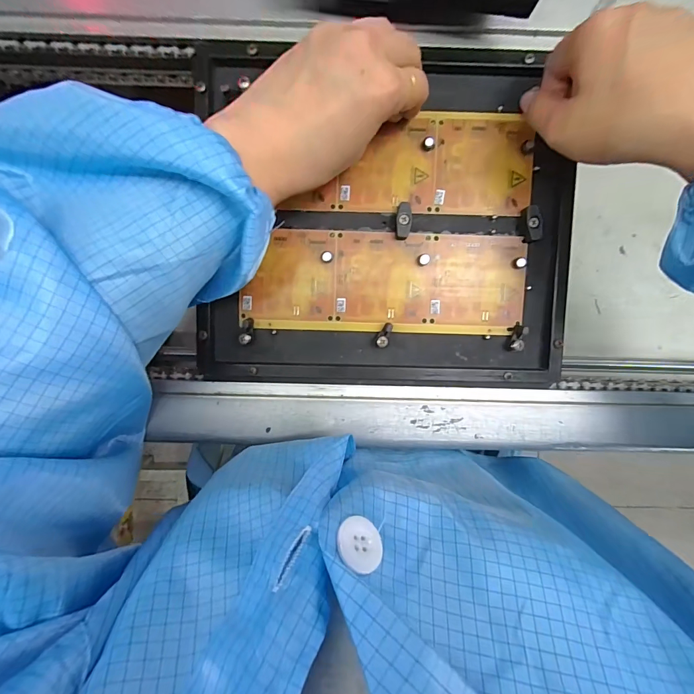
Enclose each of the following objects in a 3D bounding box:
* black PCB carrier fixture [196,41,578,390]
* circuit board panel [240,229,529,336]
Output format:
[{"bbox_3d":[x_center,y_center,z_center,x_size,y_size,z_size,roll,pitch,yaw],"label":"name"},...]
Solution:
[{"bbox_3d":[0.029,-0.088,0.270,0.261,0.013,0.234,2,96,-1],"label":"black PCB carrier fixture"},{"bbox_3d":[0.028,-0.048,0.278,0.205,0.004,0.072,2,96,-1],"label":"circuit board panel"}]

